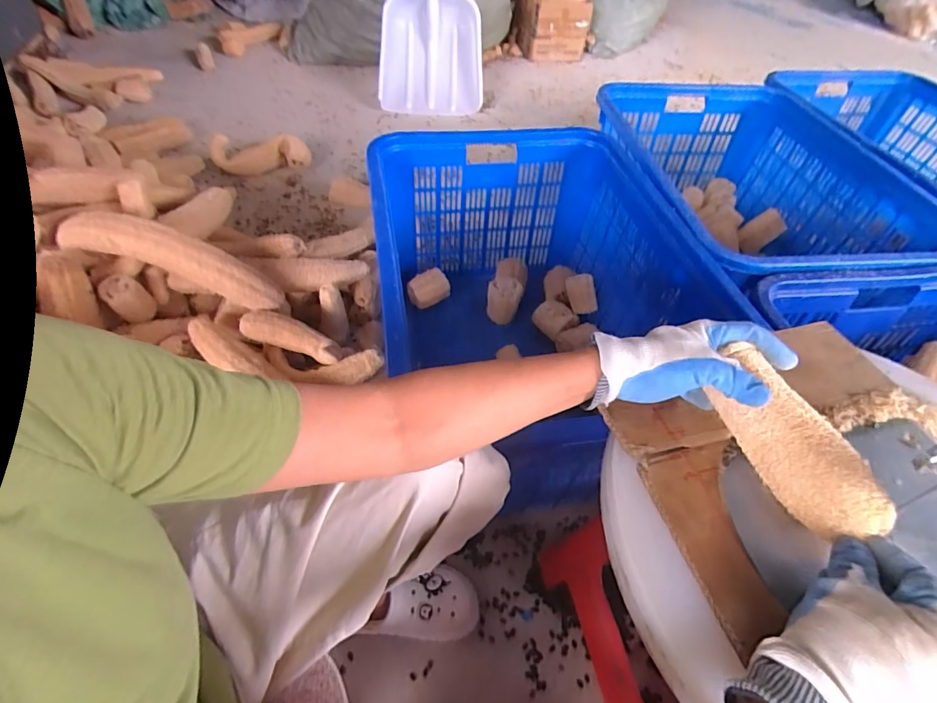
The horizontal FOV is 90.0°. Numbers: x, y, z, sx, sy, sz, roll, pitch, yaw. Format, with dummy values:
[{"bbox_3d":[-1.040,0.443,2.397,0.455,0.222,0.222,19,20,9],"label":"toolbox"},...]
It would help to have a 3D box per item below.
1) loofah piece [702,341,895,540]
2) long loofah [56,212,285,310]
[{"bbox_3d":[0.264,0.073,0.390,0.049,0.049,0.159,-10,53,-13],"label":"loofah piece"},{"bbox_3d":[-0.567,-0.183,0.908,0.404,0.085,0.067,20,47,-18],"label":"long loofah"}]

